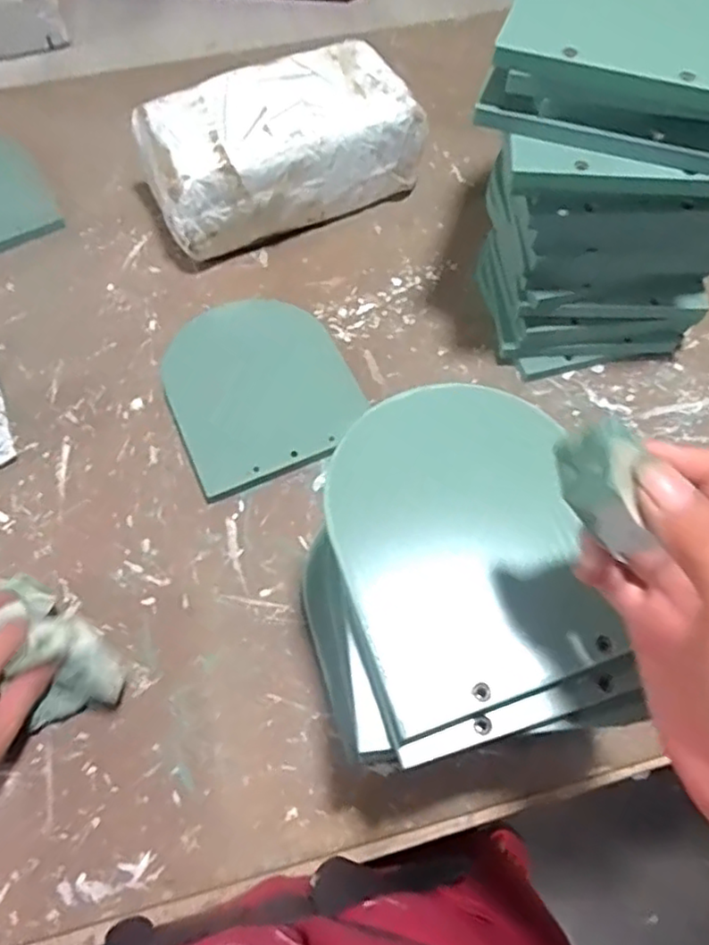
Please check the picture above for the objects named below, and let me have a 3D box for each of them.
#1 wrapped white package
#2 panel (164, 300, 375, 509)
[{"bbox_3d":[-0.067,-0.292,0.613,0.243,0.111,0.114,-26,66,-14],"label":"wrapped white package"},{"bbox_3d":[-0.082,-0.076,0.555,0.147,0.013,0.178,-22,65,-12],"label":"panel"}]

